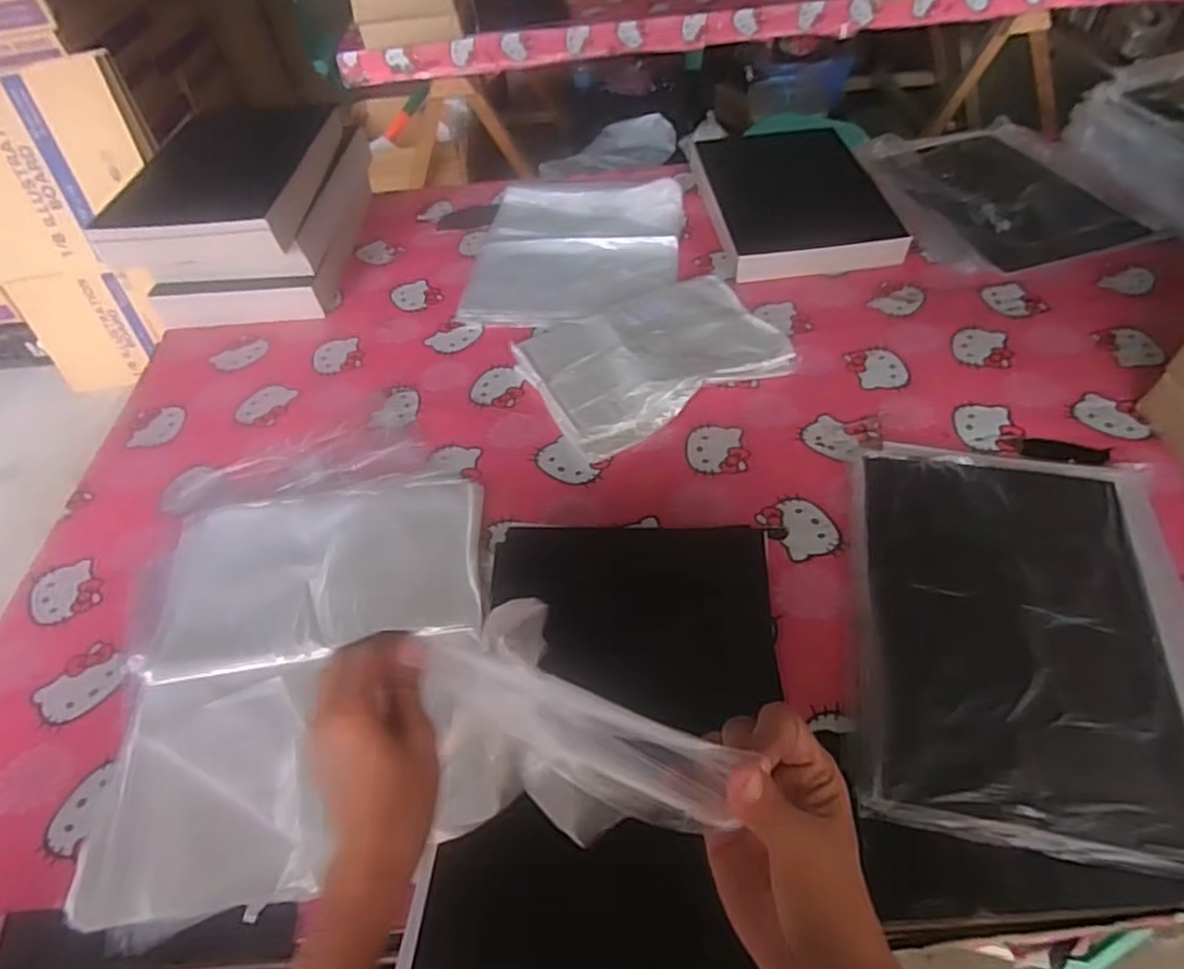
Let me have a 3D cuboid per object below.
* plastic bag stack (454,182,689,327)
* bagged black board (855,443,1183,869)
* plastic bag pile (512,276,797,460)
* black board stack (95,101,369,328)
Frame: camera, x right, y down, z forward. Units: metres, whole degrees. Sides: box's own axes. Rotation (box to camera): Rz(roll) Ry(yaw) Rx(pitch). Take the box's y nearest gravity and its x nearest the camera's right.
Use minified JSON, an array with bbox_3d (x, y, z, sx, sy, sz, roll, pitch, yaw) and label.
[{"bbox_3d":[-0.022,-0.379,1.126,0.319,0.029,0.375,3,52,7],"label":"plastic bag stack"},{"bbox_3d":[0.403,0.124,0.645,0.296,0.028,0.396,8,50,11],"label":"bagged black board"},{"bbox_3d":[0.081,-0.177,0.919,0.319,0.042,0.231,-24,51,-15],"label":"plastic bag pile"},{"bbox_3d":[-0.547,-0.439,1.130,0.268,0.175,0.432,-4,49,2],"label":"black board stack"}]

